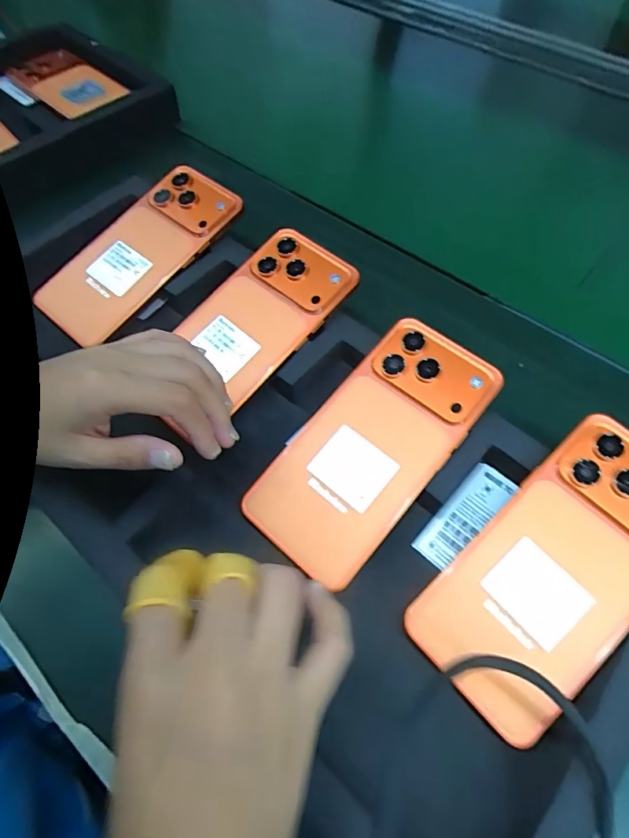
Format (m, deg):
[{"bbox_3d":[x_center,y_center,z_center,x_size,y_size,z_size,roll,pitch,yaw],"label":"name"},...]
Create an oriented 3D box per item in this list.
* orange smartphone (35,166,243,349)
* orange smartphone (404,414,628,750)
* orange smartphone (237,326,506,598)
[{"bbox_3d":[-0.132,-0.127,0.339,0.072,0.007,0.163,40,82,15],"label":"orange smartphone"},{"bbox_3d":[0.126,0.074,0.224,0.157,0.006,0.077,-42,67,-7],"label":"orange smartphone"},{"bbox_3d":[0.035,0.015,0.258,0.074,0.006,0.159,39,79,20],"label":"orange smartphone"}]

